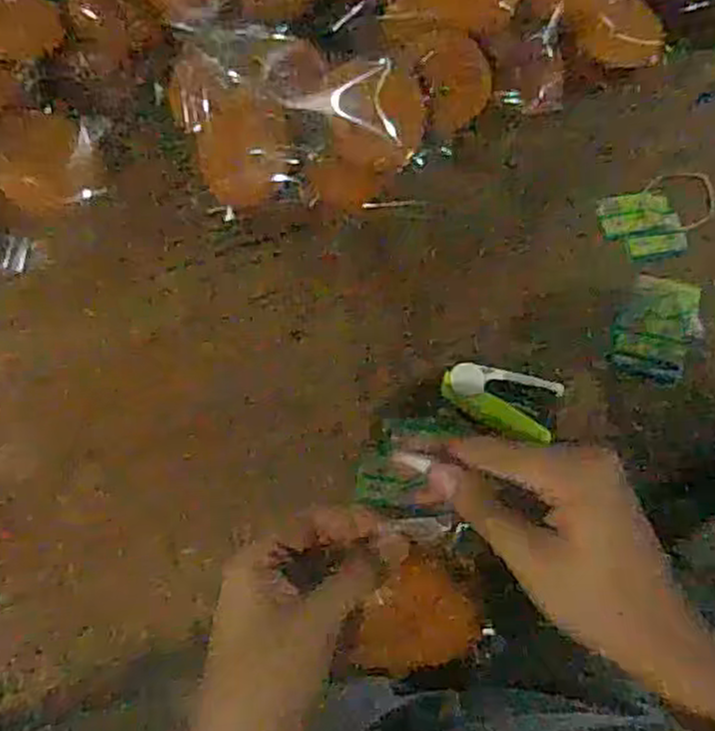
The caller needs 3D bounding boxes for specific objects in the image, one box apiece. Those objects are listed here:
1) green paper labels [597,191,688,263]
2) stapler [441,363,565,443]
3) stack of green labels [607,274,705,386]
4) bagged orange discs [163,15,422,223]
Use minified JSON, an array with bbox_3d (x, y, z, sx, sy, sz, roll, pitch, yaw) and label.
[{"bbox_3d":[0.228,-0.112,0.588,0.064,0.005,0.062,-12,70,-5],"label":"green paper labels"},{"bbox_3d":[0.103,0.027,0.540,0.082,0.026,0.045,16,70,5],"label":"stapler"},{"bbox_3d":[0.231,-0.028,0.562,0.060,0.015,0.077,19,70,6],"label":"stack of green labels"},{"bbox_3d":[-0.047,-0.209,0.598,0.192,0.057,0.147,-4,69,-2],"label":"bagged orange discs"}]

